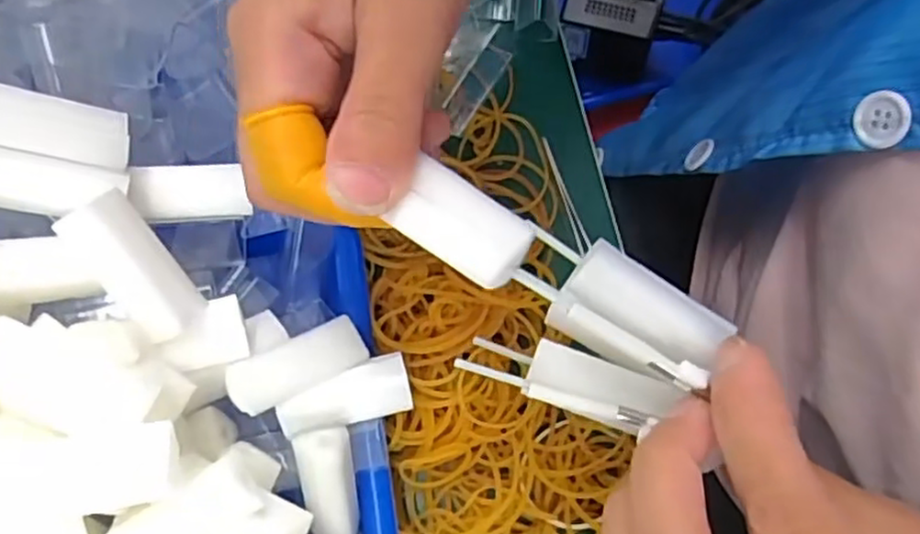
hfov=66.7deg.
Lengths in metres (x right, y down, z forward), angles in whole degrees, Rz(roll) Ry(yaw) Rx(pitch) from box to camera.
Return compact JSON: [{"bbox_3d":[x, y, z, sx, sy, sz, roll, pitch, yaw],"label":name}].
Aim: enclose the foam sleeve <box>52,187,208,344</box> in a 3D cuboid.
[{"bbox_3d":[-0.095,0.001,0.204,0.020,0.012,0.044,-38,103,-10],"label":"foam sleeve"}]

